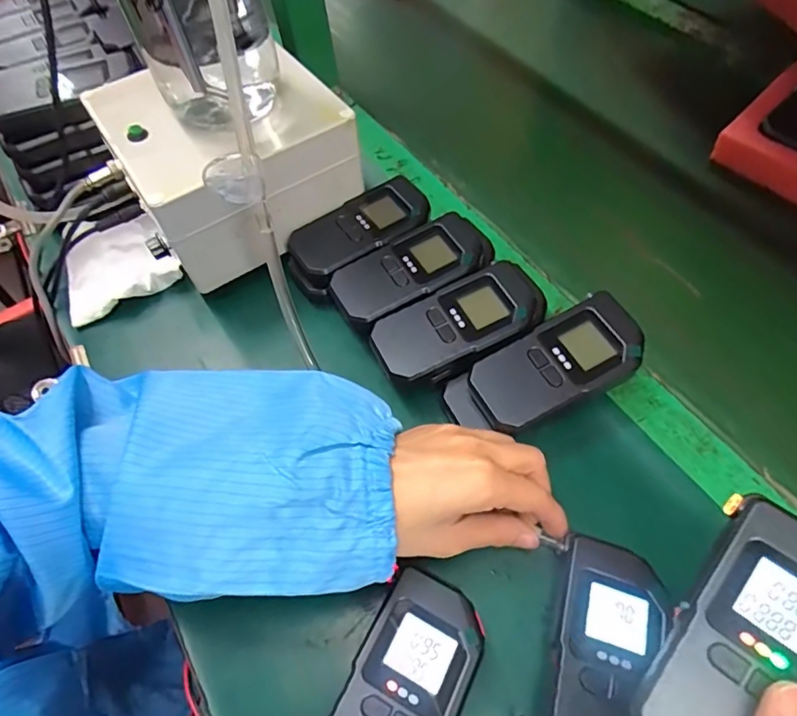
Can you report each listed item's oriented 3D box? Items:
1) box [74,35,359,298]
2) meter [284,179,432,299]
[{"bbox_3d":[-0.141,-0.170,0.414,0.156,0.086,0.166,-37,64,-16],"label":"box"},{"bbox_3d":[-0.031,-0.100,0.425,0.122,0.028,0.058,-31,62,-13],"label":"meter"}]

